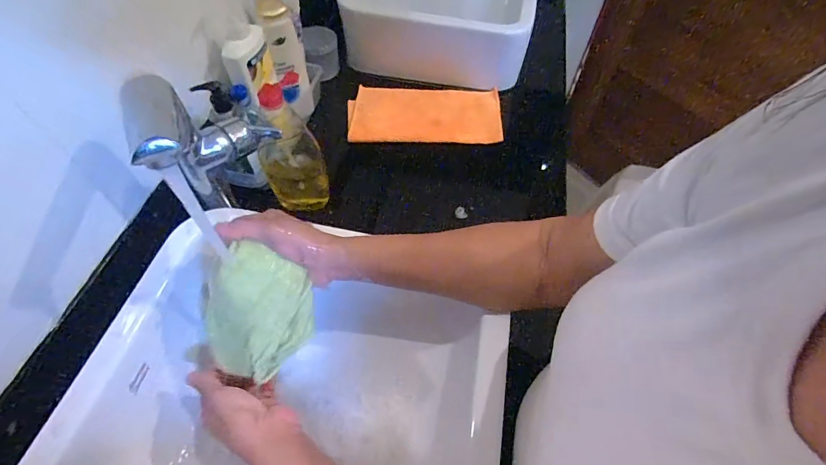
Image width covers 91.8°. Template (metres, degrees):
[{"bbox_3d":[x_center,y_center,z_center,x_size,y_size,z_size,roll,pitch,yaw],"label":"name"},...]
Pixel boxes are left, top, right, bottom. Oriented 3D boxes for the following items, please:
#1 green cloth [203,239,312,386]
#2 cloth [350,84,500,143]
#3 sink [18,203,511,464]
[{"bbox_3d":[-0.155,0.075,0.392,0.086,0.091,0.119,32,61,19],"label":"green cloth"},{"bbox_3d":[0.023,-0.238,0.798,0.299,0.016,0.167,1,56,-1],"label":"cloth"},{"bbox_3d":[-0.132,0.194,0.398,0.359,0.117,0.355,13,56,8],"label":"sink"}]

